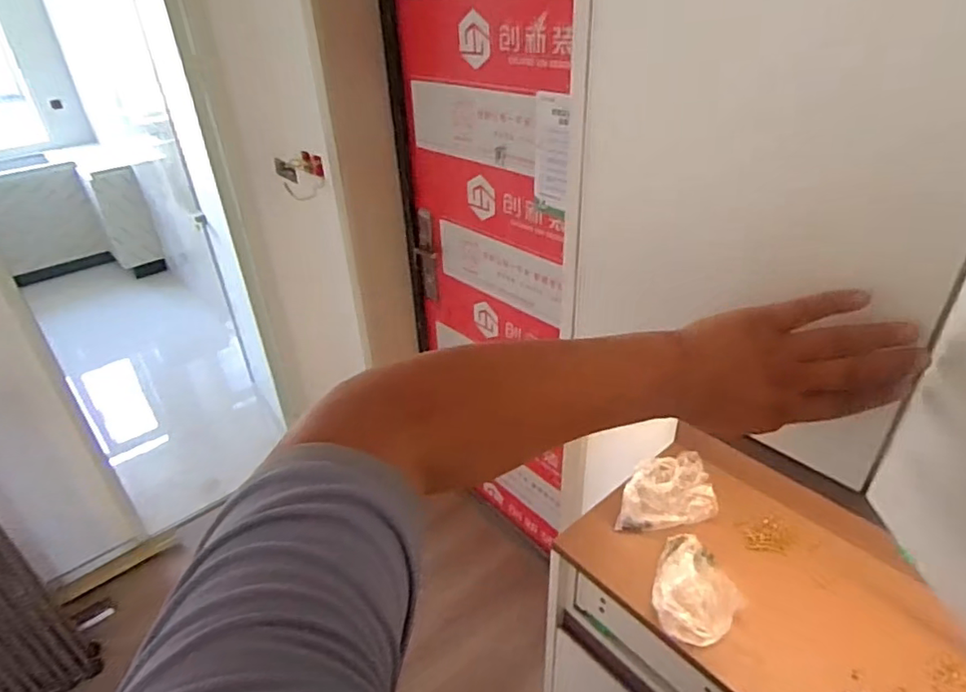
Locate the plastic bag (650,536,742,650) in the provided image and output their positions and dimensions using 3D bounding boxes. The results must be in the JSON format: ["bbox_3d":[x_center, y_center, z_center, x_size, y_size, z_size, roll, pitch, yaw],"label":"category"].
[{"bbox_3d":[0.305,0.342,0.829,0.111,0.049,0.163,13,37,23],"label":"plastic bag"}]

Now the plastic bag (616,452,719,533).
[{"bbox_3d":[0.301,0.236,0.981,0.164,0.059,0.142,-2,33,2],"label":"plastic bag"}]

